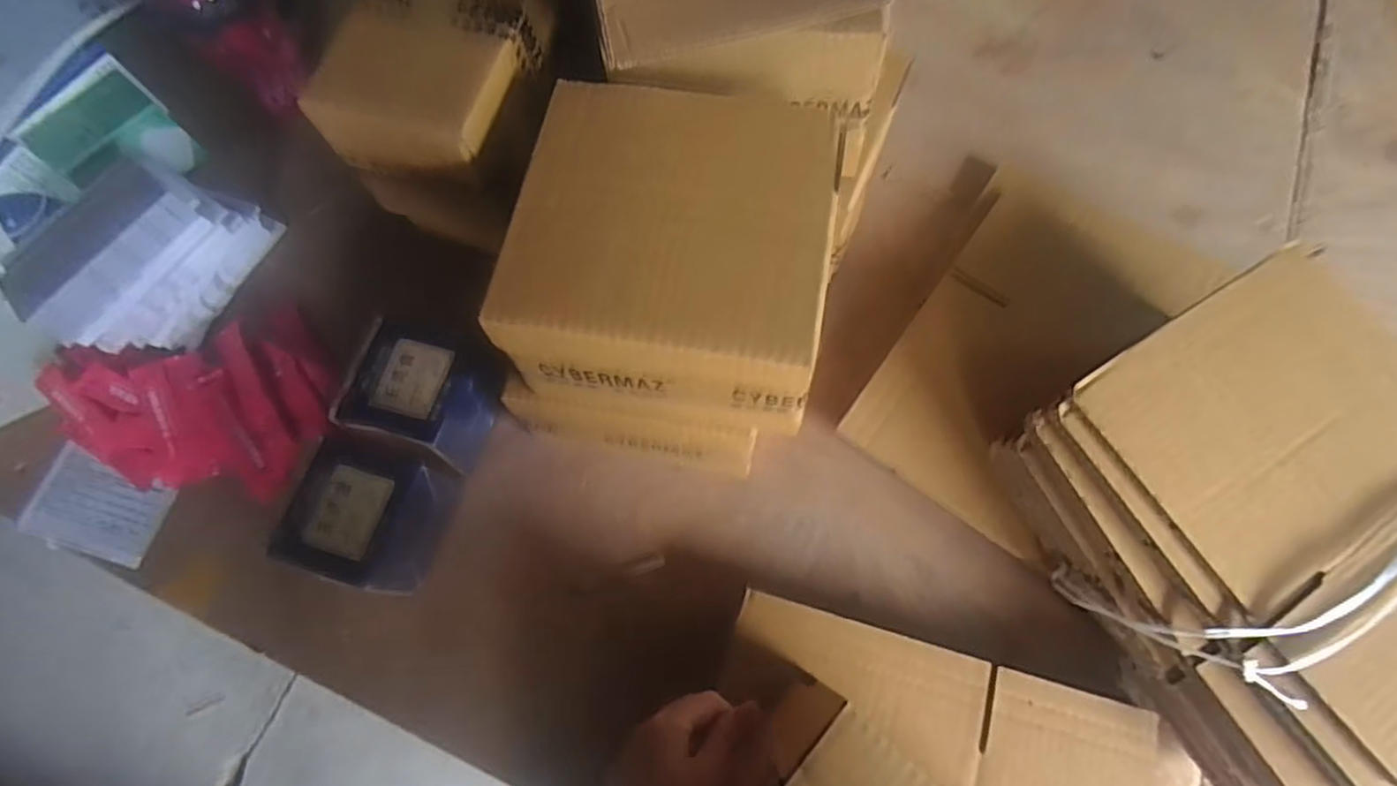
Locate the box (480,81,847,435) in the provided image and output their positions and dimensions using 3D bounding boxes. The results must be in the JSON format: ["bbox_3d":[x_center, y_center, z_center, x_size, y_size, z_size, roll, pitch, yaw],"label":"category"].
[{"bbox_3d":[-0.014,-0.096,0.459,0.199,0.102,0.196,9,71,6],"label":"box"}]

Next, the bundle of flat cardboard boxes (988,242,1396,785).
[{"bbox_3d":[0.464,0.101,0.516,0.318,0.093,0.346,-29,71,-8],"label":"bundle of flat cardboard boxes"}]

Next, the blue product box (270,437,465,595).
[{"bbox_3d":[-0.285,0.106,0.571,0.102,0.093,0.113,14,71,7],"label":"blue product box"}]

